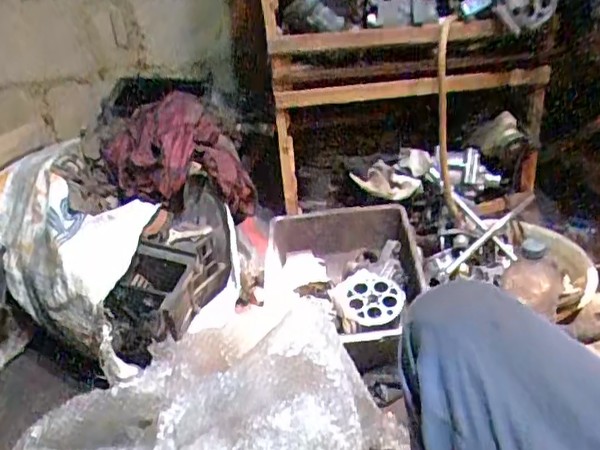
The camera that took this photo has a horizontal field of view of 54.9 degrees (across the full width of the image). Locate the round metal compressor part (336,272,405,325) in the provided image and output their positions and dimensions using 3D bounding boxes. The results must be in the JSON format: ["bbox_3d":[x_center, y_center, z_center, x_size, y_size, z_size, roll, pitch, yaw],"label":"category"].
[{"bbox_3d":[0.136,0.141,1.115,0.127,0.021,0.127,-2,44,2],"label":"round metal compressor part"}]

